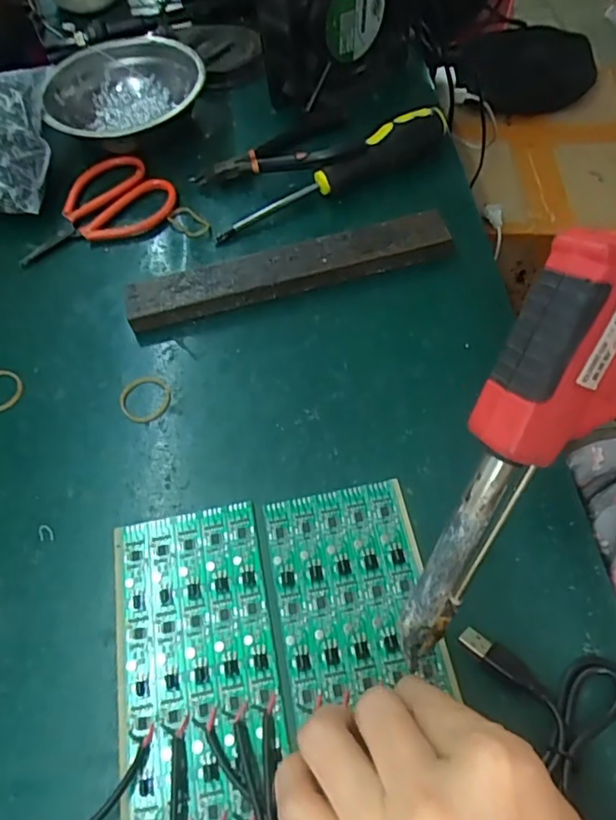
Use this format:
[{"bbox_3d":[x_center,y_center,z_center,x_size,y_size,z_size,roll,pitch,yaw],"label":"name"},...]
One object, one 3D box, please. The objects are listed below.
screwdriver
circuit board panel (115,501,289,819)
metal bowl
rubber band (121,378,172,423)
[{"bbox_3d":[0.018,-0.167,0.408,0.181,0.033,0.024,-25,60,-11],"label":"screwdriver"},{"bbox_3d":[-0.050,0.117,0.261,0.071,0.004,0.147,-11,59,-3],"label":"circuit board panel"},{"bbox_3d":[-0.146,-0.251,0.462,0.121,0.034,0.115,-2,59,3],"label":"metal bowl"},{"bbox_3d":[-0.096,-0.007,0.341,0.030,0.004,0.030,-2,59,3],"label":"rubber band"}]

